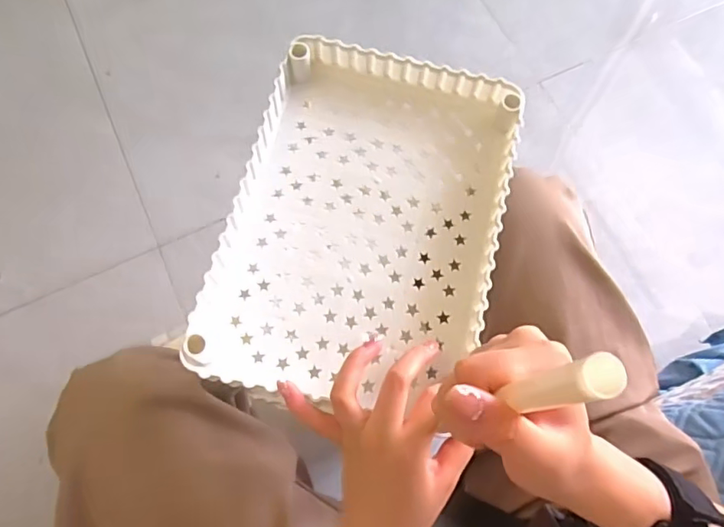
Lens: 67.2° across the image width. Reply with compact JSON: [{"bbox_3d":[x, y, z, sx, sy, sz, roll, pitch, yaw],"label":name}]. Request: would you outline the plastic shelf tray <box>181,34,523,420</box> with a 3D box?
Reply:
[{"bbox_3d":[0.003,-0.034,0.420,0.200,0.041,0.282,14,72,7],"label":"plastic shelf tray"}]

